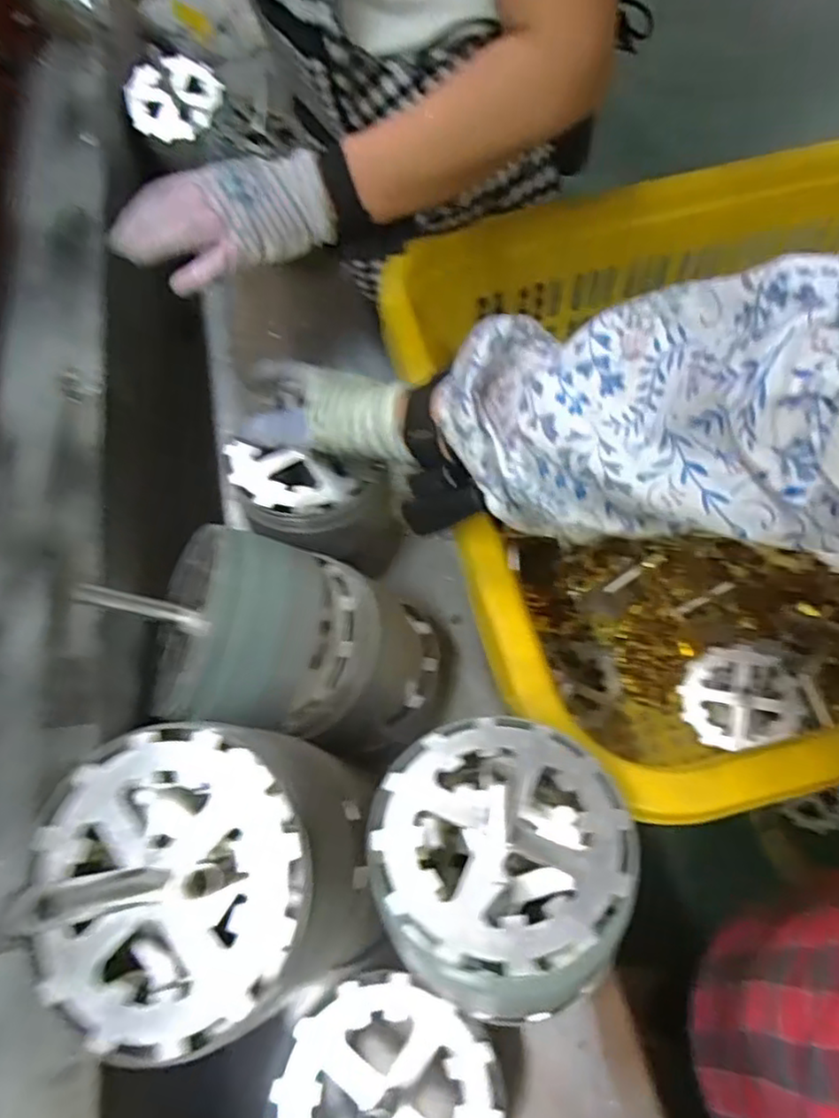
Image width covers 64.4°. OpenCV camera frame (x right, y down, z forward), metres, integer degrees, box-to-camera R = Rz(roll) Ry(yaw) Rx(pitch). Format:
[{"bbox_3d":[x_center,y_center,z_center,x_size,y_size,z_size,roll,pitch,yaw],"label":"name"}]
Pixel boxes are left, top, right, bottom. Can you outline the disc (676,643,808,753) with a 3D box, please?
[{"bbox_3d":[0.365,0.157,0.760,0.123,0.024,0.113,-6,69,17],"label":"disc"}]

